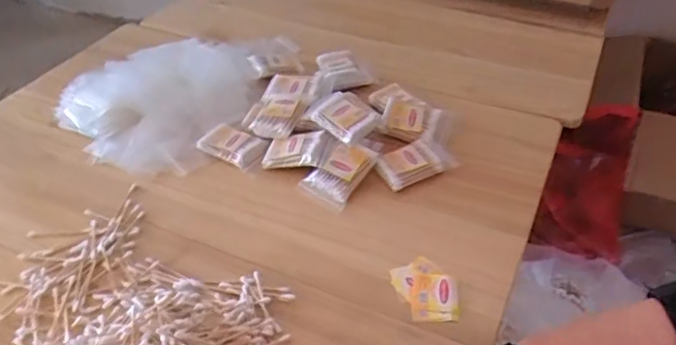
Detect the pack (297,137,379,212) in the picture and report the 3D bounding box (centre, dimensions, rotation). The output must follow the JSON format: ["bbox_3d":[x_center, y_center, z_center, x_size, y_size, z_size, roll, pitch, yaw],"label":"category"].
[{"bbox_3d":[0.001,-0.002,0.656,0.063,0.015,0.086,27,76,20],"label":"pack"}]

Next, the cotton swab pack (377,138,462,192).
[{"bbox_3d":[0.097,-0.014,0.676,0.096,0.014,0.058,-21,44,-21],"label":"cotton swab pack"}]

